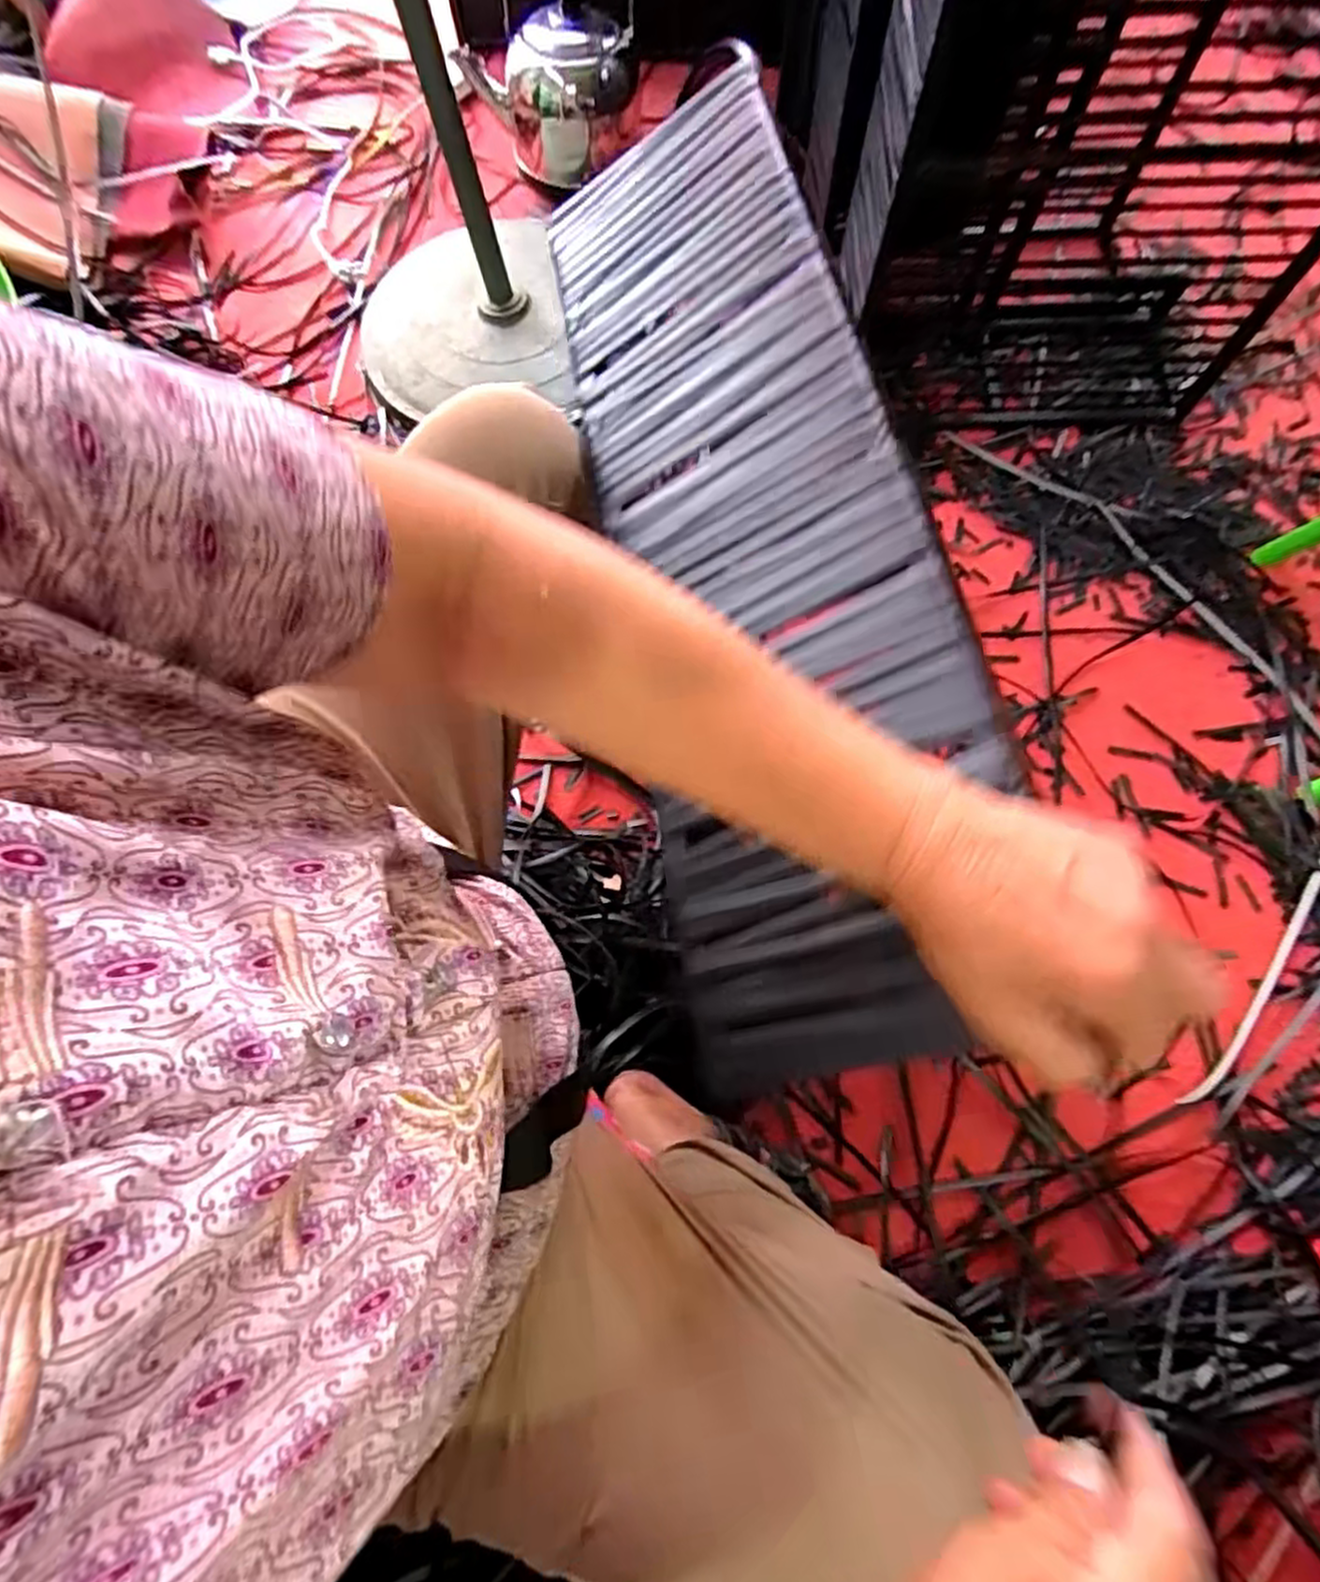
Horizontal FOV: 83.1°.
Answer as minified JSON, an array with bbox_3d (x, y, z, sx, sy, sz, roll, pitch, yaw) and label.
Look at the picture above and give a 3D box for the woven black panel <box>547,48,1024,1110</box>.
[{"bbox_3d":[0.045,-0.195,0.461,0.187,0.013,0.673,-22,64,26],"label":"woven black panel"}]

